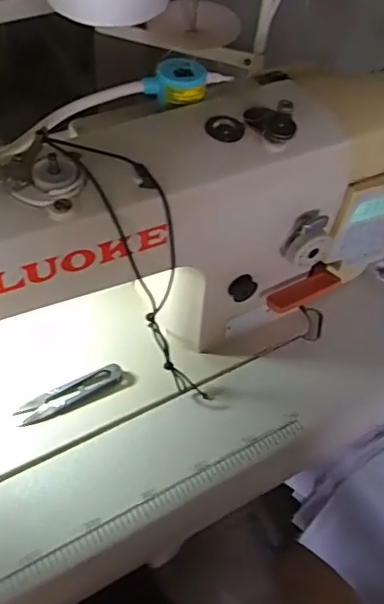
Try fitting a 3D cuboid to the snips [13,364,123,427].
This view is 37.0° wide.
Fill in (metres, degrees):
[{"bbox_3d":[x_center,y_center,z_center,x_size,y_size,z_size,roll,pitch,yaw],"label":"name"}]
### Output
[{"bbox_3d":[-0.110,0.082,0.523,0.099,0.006,0.027,-19,57,-19],"label":"snips"}]

